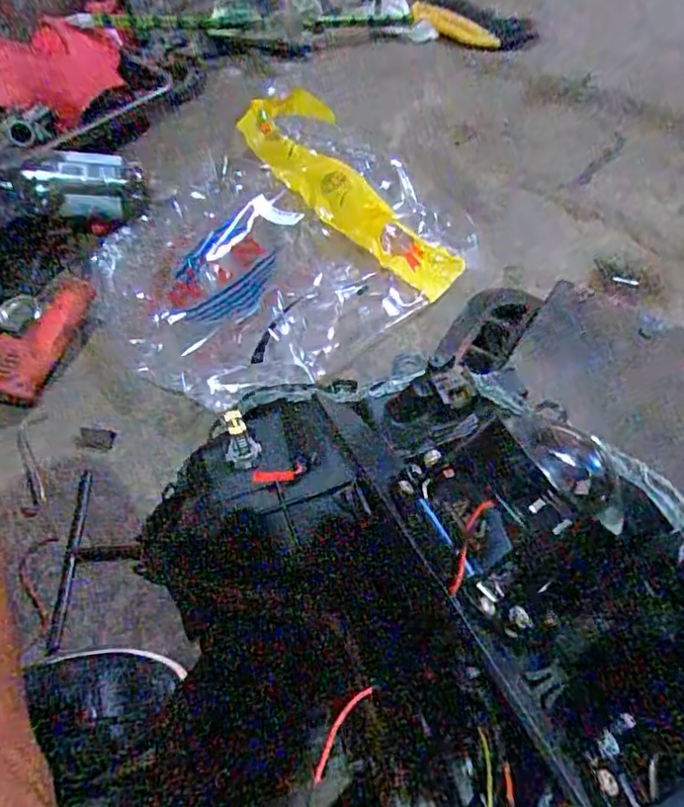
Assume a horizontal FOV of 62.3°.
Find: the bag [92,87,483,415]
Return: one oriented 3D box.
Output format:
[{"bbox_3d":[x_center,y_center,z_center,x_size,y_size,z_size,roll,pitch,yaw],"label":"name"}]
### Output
[{"bbox_3d":[-0.090,-0.235,0.788,0.506,0.119,0.405,-37,63,-16],"label":"bag"}]

